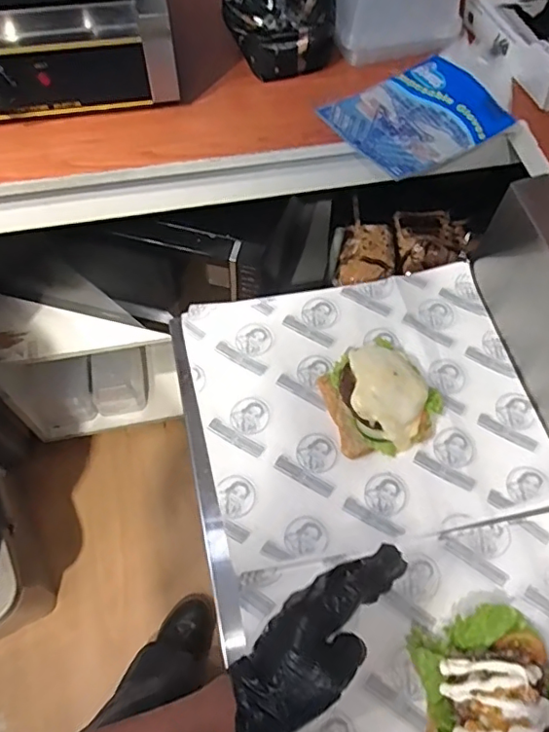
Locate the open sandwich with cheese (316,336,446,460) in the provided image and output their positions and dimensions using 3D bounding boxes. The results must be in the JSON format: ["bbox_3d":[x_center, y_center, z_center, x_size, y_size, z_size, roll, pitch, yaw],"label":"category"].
[{"bbox_3d":[0.110,0.031,0.576,0.114,0.048,0.115,-29,66,-16],"label":"open sandwich with cheese"}]

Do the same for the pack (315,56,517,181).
[{"bbox_3d":[0.180,-0.324,0.709,0.194,0.028,0.156,-30,67,-16],"label":"pack"}]

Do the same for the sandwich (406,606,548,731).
[{"bbox_3d":[0.184,0.274,0.443,0.122,0.057,0.141,-6,62,-5],"label":"sandwich"}]

